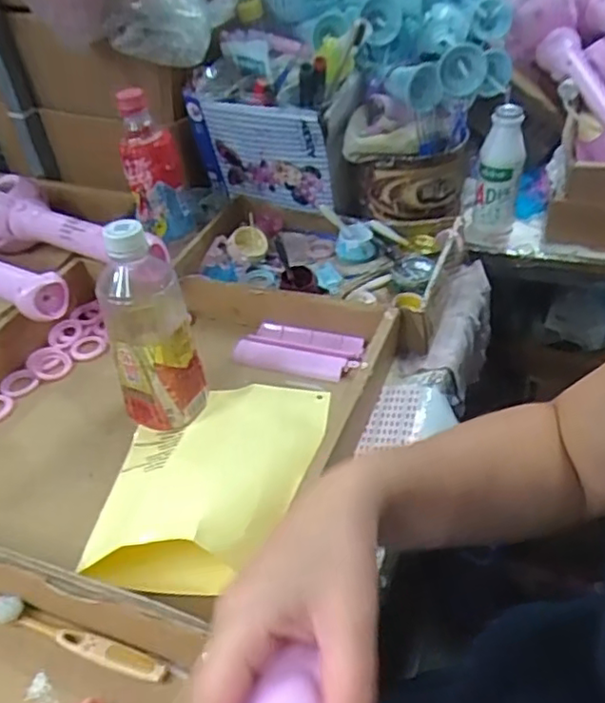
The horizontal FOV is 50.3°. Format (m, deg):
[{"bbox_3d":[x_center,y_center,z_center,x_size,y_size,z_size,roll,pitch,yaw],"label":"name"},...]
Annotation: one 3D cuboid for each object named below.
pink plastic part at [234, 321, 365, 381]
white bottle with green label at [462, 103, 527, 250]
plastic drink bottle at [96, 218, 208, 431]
[{"bbox_3d":[-0.001,-0.002,0.636,0.123,0.012,0.060,12,43,18],"label":"pink plastic part"},{"bbox_3d":[0.225,-0.200,0.751,0.056,0.156,0.052,7,41,13],"label":"white bottle with green label"},{"bbox_3d":[-0.129,-0.020,0.536,0.067,0.187,0.074,-16,42,-14],"label":"plastic drink bottle"}]

